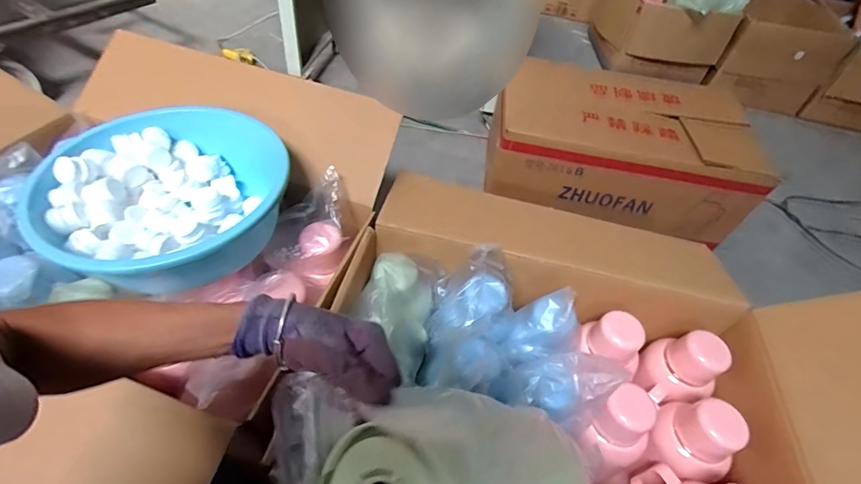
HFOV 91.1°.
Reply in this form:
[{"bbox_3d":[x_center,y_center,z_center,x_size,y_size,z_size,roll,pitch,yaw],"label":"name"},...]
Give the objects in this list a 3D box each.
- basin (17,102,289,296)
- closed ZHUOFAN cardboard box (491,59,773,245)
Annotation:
[{"bbox_3d":[-0.422,-0.066,0.696,0.331,0.117,0.345,3,47,-3],"label":"basin"},{"bbox_3d":[0.549,-0.297,1.271,0.708,0.253,0.413,8,47,1],"label":"closed ZHUOFAN cardboard box"}]

